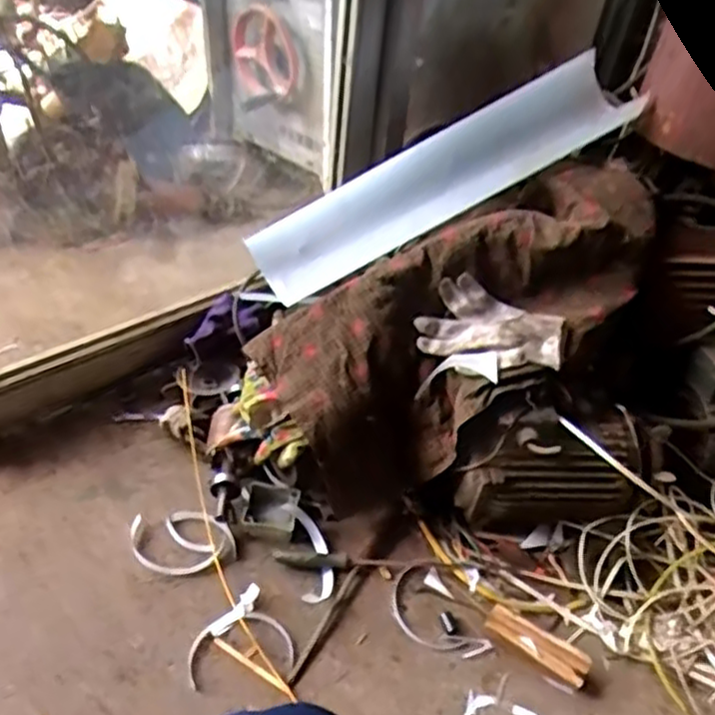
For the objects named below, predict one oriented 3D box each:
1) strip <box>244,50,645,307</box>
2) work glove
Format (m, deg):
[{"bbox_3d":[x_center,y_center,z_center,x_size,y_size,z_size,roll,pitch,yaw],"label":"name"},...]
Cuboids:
[{"bbox_3d":[0.130,-0.276,1.095,0.612,0.094,0.106,-29,50,-5],"label":"strip"},{"bbox_3d":[0.179,-0.037,0.975,0.192,0.064,0.114,19,43,13],"label":"work glove"}]

